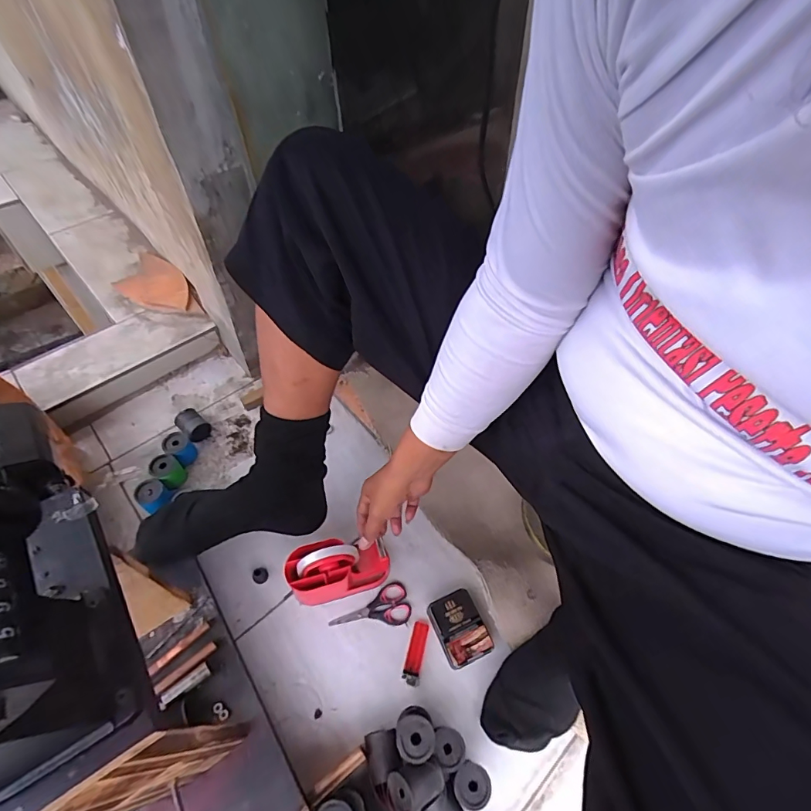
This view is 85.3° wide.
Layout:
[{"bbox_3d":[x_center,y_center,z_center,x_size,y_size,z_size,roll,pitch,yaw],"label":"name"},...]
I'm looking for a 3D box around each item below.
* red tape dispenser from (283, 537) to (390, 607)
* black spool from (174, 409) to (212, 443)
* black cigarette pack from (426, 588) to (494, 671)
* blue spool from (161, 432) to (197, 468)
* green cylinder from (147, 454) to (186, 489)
[{"bbox_3d":[-0.098,0.236,0.649,0.144,0.105,0.066,-12,56,-11],"label":"red tape dispenser"},{"bbox_3d":[-0.392,0.038,0.813,0.056,0.042,0.045,38,61,22],"label":"black spool"},{"bbox_3d":[0.079,0.325,0.644,0.067,0.025,0.091,-20,58,-16],"label":"black cigarette pack"},{"bbox_3d":[-0.397,0.079,0.779,0.050,0.047,0.042,38,61,22],"label":"blue spool"},{"bbox_3d":[-0.403,0.116,0.752,0.051,0.052,0.042,30,59,18],"label":"green cylinder"}]

